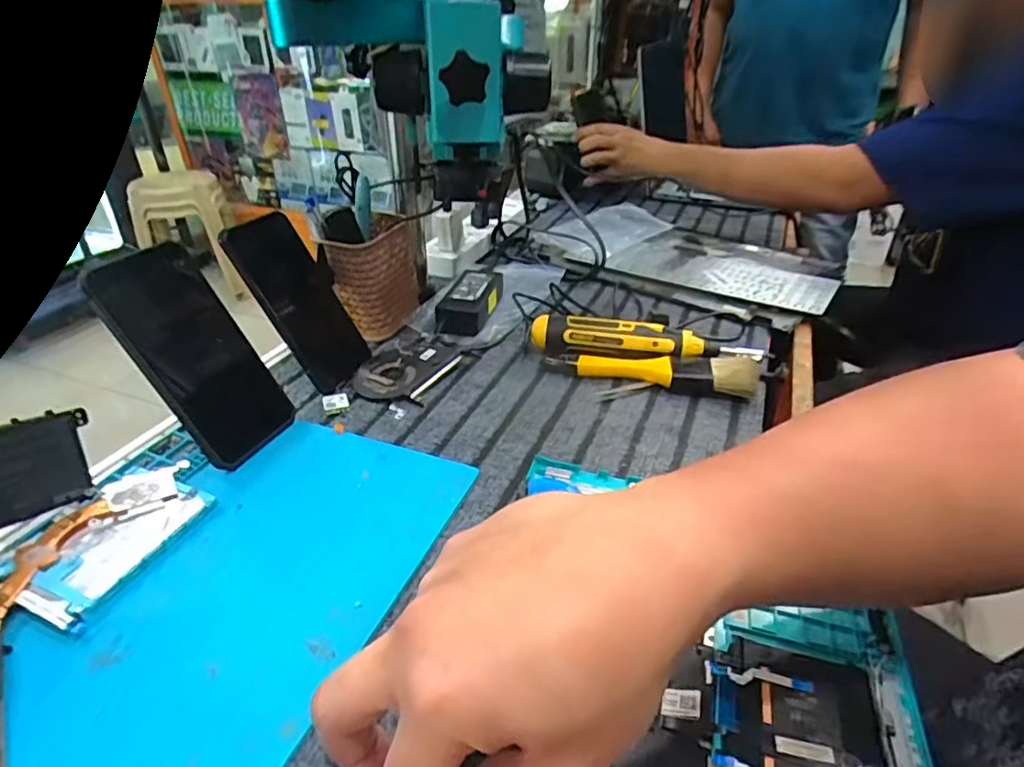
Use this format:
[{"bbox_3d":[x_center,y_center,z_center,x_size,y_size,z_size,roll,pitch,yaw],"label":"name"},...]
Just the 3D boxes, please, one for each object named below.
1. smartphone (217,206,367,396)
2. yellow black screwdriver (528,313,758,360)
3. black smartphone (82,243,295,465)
[{"bbox_3d":[-0.186,-0.074,0.532,0.015,0.153,0.075,-16,20,34],"label":"smartphone"},{"bbox_3d":[0.124,-0.037,0.559,0.210,0.034,0.038,7,35,11],"label":"yellow black screwdriver"},{"bbox_3d":[-0.231,-0.022,0.441,0.017,0.163,0.081,-14,23,34],"label":"black smartphone"}]

